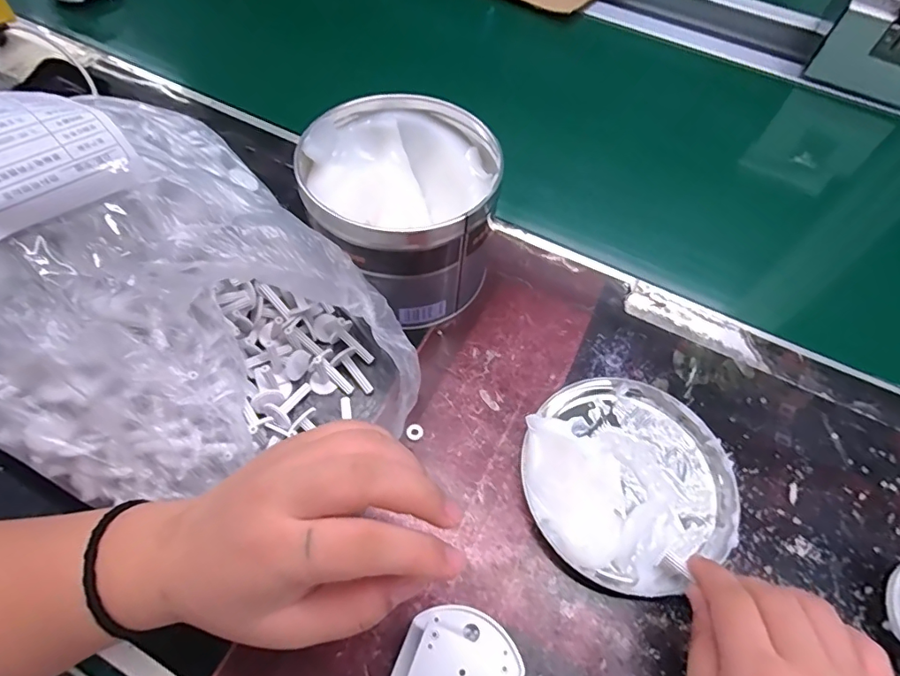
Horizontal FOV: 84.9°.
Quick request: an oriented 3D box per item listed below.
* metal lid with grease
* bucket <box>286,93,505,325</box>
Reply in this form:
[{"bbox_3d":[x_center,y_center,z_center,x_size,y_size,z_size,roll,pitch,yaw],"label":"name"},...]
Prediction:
[{"bbox_3d":[0.109,0.081,0.299,0.125,0.026,0.125,2,59,-4],"label":"metal lid with grease"},{"bbox_3d":[-0.030,-0.087,0.349,0.128,0.098,0.124,2,59,-4],"label":"bucket"}]

